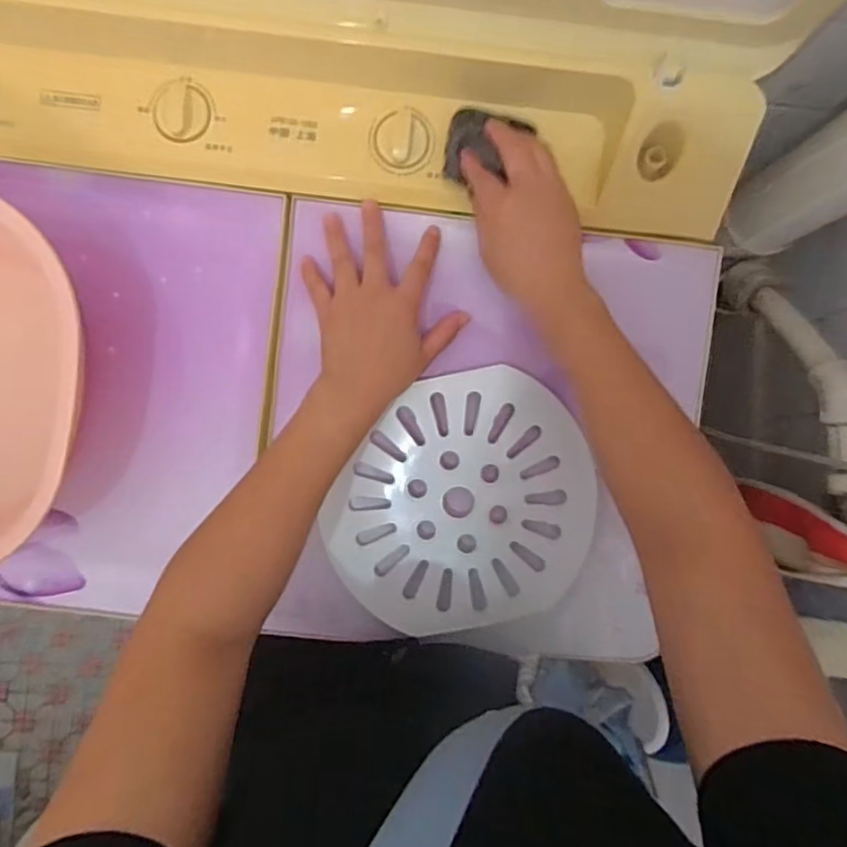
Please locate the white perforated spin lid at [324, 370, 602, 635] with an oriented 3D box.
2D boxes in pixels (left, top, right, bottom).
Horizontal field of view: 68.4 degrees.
[{"bbox_3d":[0.036,0.071,0.516,0.223,0.013,0.197,-36,91,-4],"label":"white perforated spin lid"}]

